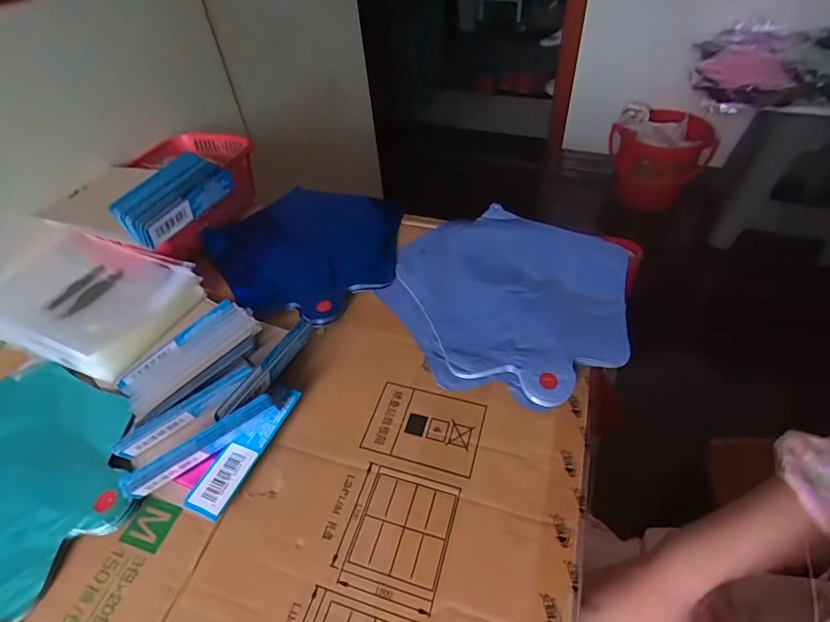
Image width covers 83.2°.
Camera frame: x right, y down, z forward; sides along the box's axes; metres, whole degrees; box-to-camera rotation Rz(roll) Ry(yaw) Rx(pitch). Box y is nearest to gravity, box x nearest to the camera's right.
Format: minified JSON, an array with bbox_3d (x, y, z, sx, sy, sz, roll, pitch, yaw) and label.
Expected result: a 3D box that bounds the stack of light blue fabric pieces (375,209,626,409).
[{"bbox_3d":[0.091,-0.025,0.471,0.230,0.010,0.249,10,49,15],"label":"stack of light blue fabric pieces"}]

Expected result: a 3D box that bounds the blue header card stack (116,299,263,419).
[{"bbox_3d":[-0.202,0.038,0.424,0.122,0.023,0.049,-37,54,-26],"label":"blue header card stack"}]

